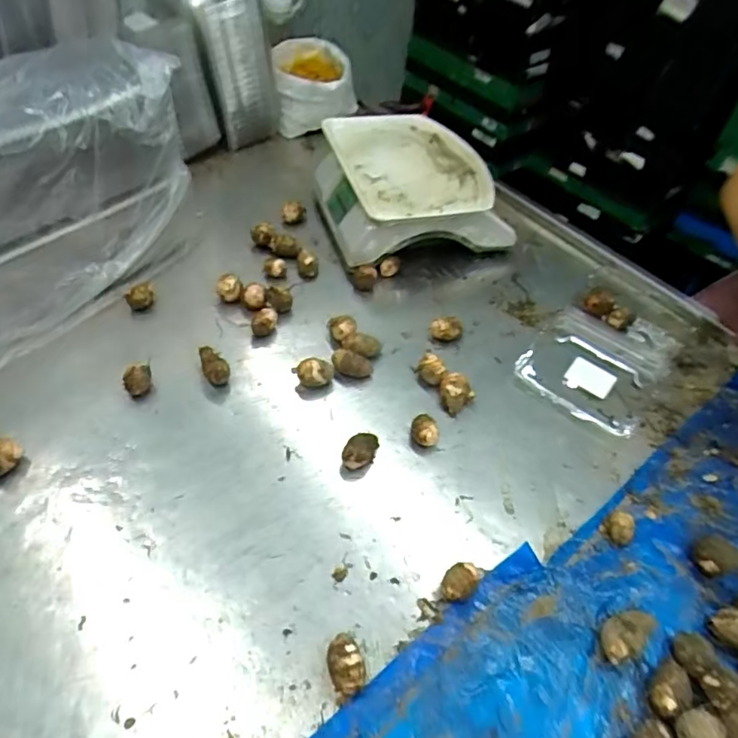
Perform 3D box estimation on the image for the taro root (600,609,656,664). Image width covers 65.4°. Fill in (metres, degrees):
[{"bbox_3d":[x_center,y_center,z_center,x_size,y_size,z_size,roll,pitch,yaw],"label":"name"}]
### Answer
[{"bbox_3d":[0.259,0.263,0.574,0.073,0.032,0.036,-27,58,-26],"label":"taro root"}]

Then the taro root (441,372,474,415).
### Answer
[{"bbox_3d":[0.113,0.031,0.763,0.039,0.033,0.042,3,49,-4],"label":"taro root"}]

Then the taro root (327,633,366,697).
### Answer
[{"bbox_3d":[-0.022,0.277,0.538,0.032,0.033,0.048,-5,50,-11],"label":"taro root"}]

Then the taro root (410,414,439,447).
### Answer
[{"bbox_3d":[0.070,0.080,0.723,0.035,0.032,0.032,3,49,-4],"label":"taro root"}]

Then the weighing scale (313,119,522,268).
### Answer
[{"bbox_3d":[0.067,-0.295,0.973,0.278,0.127,0.278,-12,52,-17],"label":"weighing scale"}]

